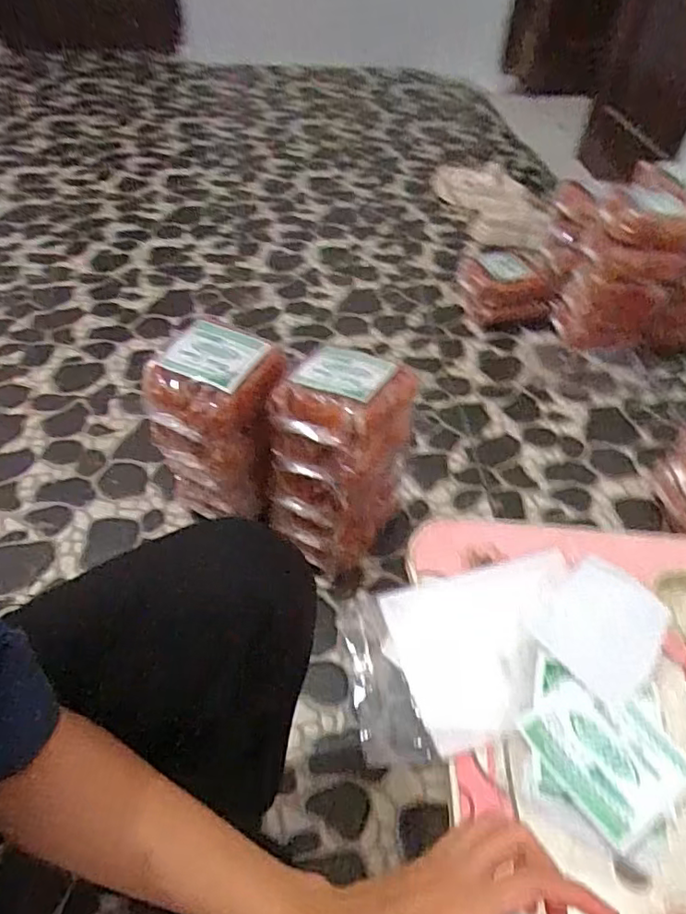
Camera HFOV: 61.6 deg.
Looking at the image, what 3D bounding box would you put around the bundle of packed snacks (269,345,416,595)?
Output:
[{"bbox_3d":[-0.006,0.010,0.740,0.127,0.288,0.151,28,53,20],"label":"bundle of packed snacks"}]

